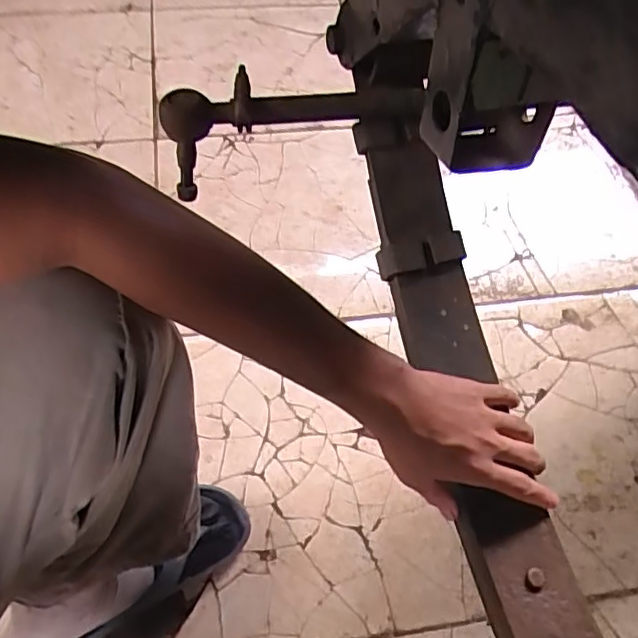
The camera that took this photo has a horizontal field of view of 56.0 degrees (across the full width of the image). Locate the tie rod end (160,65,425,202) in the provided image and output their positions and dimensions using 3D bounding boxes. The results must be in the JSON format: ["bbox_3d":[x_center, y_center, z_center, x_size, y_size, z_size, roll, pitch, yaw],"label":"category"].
[{"bbox_3d":[-0.018,-0.160,0.506,0.215,0.081,0.040,-6,57,-8],"label":"tie rod end"}]

